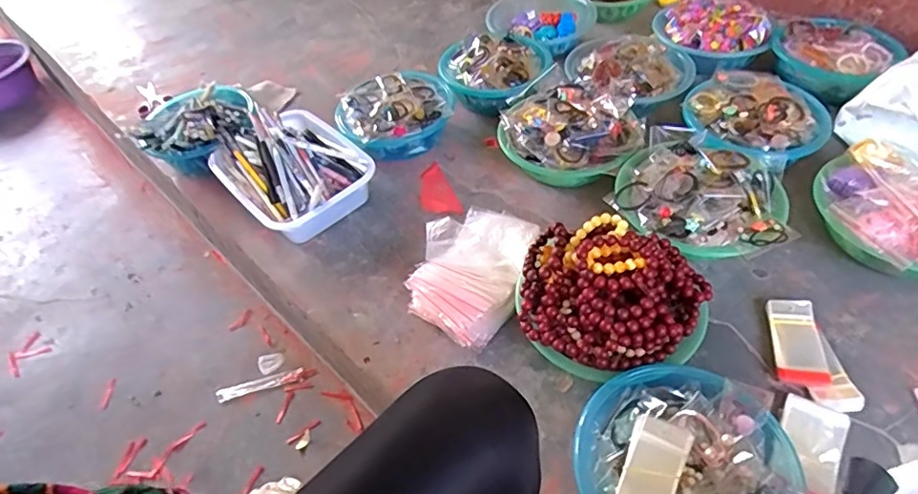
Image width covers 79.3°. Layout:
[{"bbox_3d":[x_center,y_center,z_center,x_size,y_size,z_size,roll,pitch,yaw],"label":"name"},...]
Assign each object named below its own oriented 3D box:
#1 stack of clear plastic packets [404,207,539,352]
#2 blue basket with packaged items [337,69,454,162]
[{"bbox_3d":[0.013,0.032,0.829,0.162,0.073,0.240,12,51,16],"label":"stack of clear plastic packets"},{"bbox_3d":[-0.116,-0.244,1.053,0.212,0.104,0.185,-24,51,-15],"label":"blue basket with packaged items"}]

